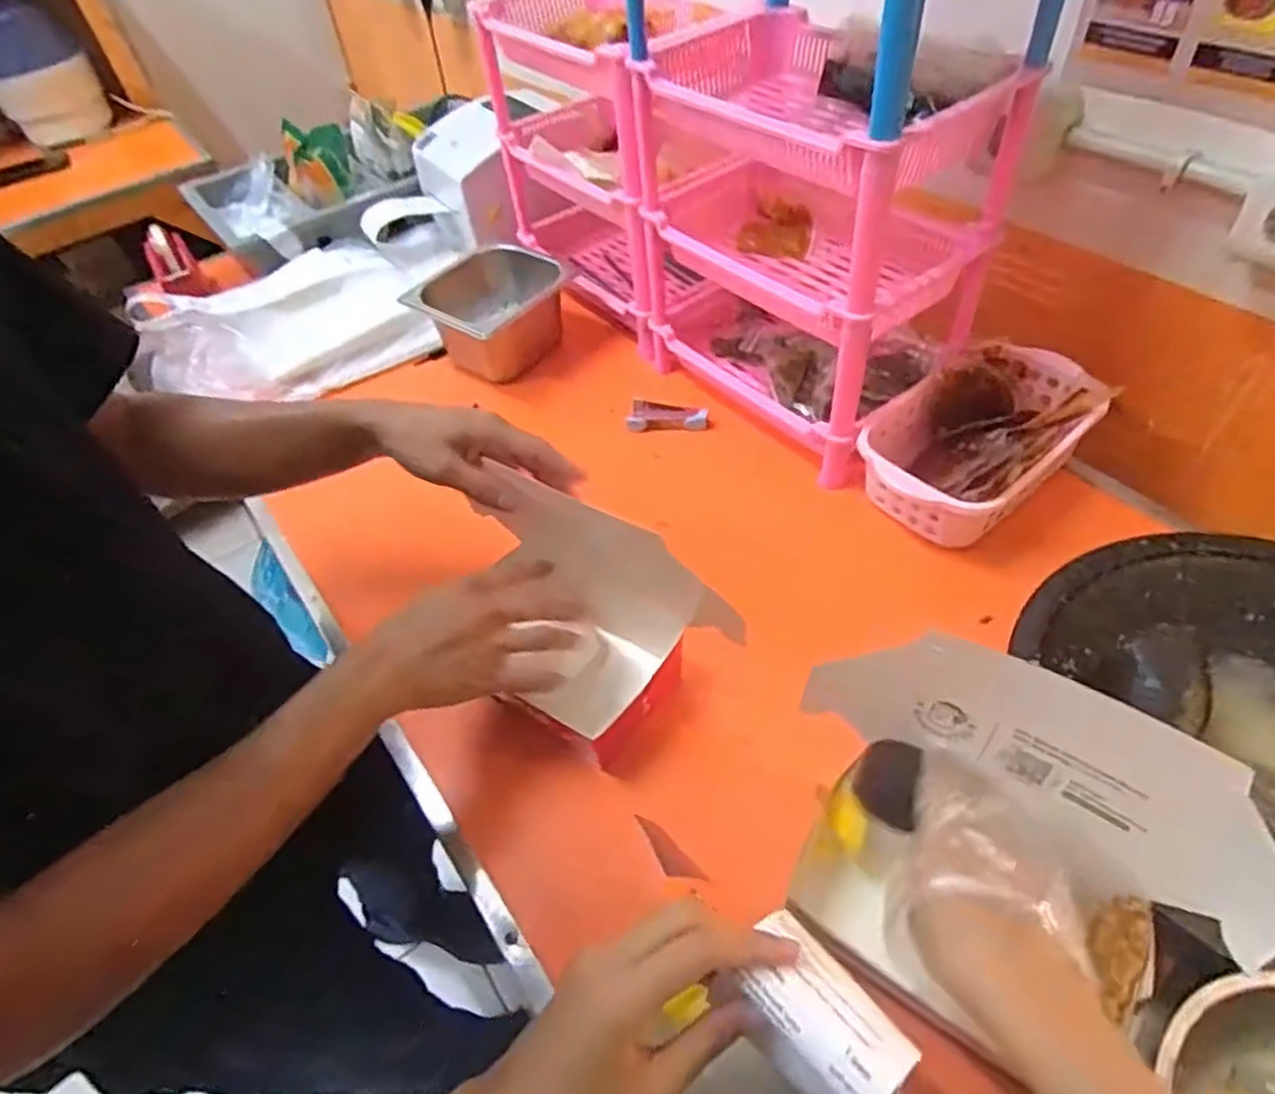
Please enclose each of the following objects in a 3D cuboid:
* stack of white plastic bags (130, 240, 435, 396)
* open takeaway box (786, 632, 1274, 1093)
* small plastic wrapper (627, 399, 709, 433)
[{"bbox_3d":[-0.476,-0.298,1.000,0.380,0.075,0.278,-29,52,-19],"label":"stack of white plastic bags"},{"bbox_3d":[0.214,0.180,0.434,0.250,0.140,0.171,26,56,26],"label":"open takeaway box"},{"bbox_3d":[0.034,-0.153,0.849,0.089,0.016,0.042,-3,48,3],"label":"small plastic wrapper"}]

